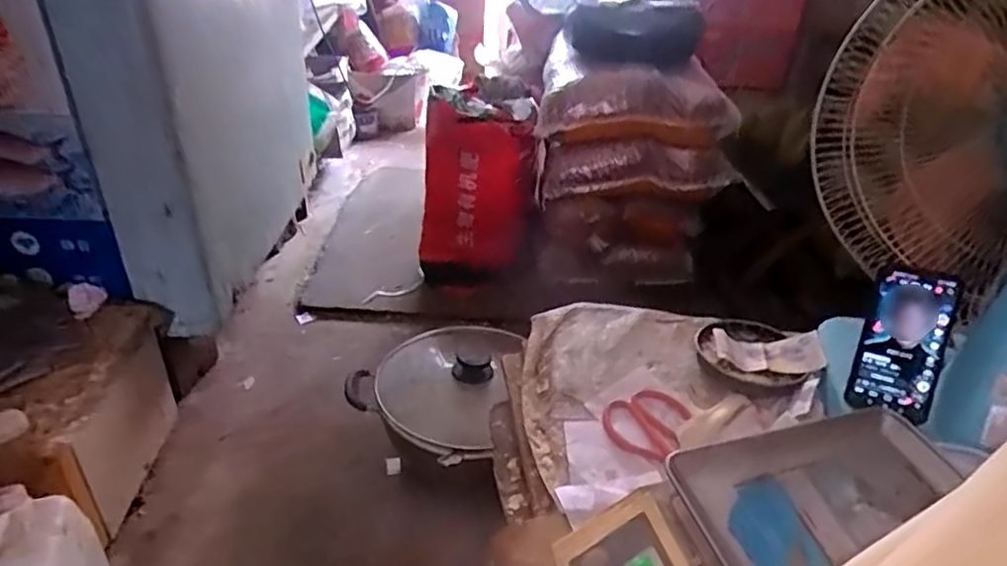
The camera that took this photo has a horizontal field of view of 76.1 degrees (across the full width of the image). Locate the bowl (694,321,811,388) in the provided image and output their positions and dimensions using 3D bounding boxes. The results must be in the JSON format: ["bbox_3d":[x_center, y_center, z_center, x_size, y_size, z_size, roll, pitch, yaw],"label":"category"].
[{"bbox_3d":[0.306,0.087,0.808,0.116,0.027,0.128,1,33,-3],"label":"bowl"}]

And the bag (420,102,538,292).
[{"bbox_3d":[-0.068,-0.220,1.629,0.282,0.422,0.162,8,33,7],"label":"bag"}]

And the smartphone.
[{"bbox_3d":[0.413,0.062,0.663,0.073,0.150,0.016,16,7,19],"label":"smartphone"}]

